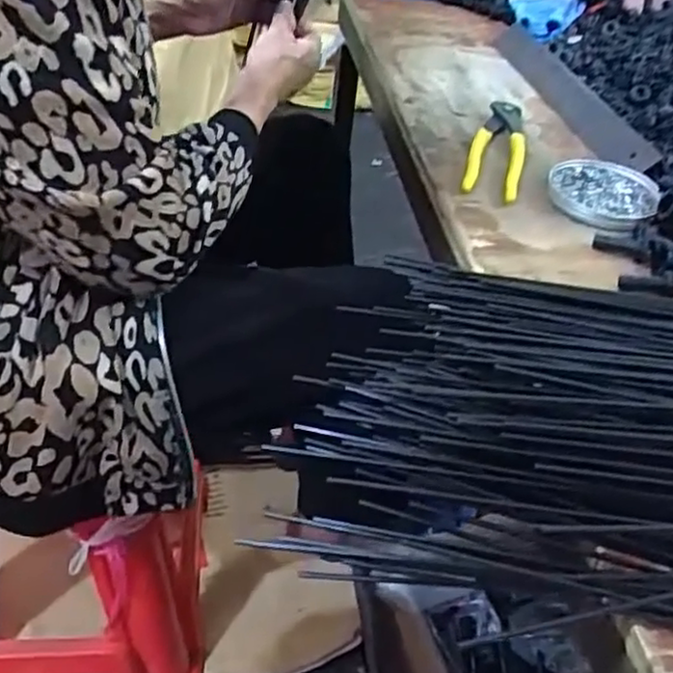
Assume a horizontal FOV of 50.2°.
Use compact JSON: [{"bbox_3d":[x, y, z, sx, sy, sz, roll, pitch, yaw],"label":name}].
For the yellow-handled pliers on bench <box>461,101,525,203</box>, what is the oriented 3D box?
[{"bbox_3d":[0.143,-0.166,0.632,0.045,0.015,0.158,15,42,9],"label":"yellow-handled pliers on bench"}]

